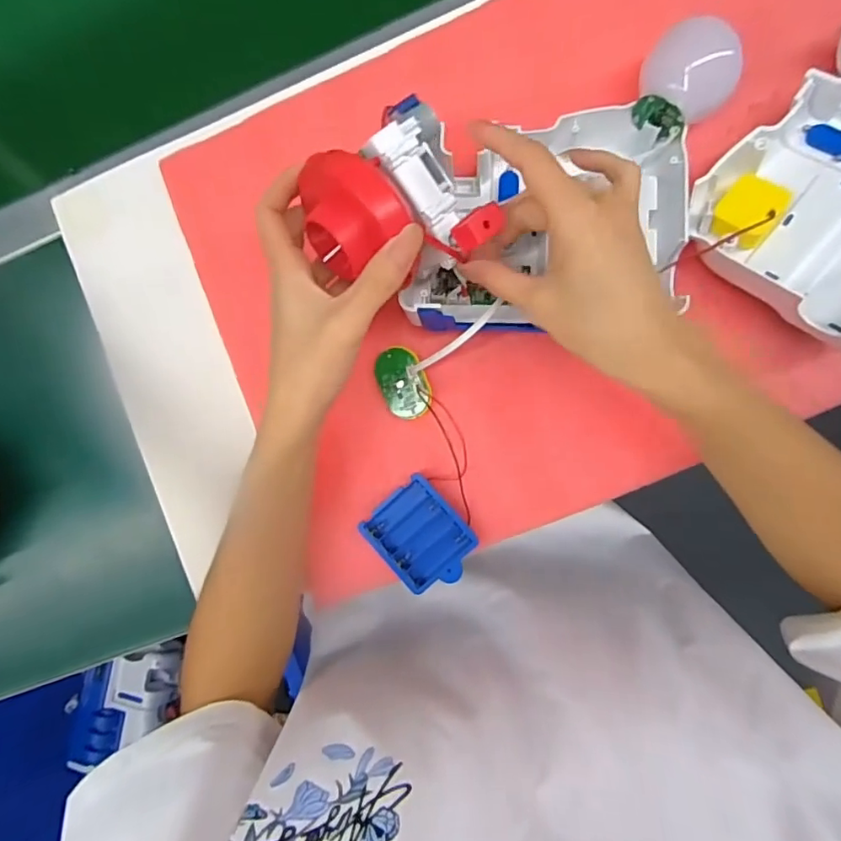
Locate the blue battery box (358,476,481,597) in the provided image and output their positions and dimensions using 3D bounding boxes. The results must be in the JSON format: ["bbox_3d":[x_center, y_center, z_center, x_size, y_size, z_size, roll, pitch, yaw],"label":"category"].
[{"bbox_3d":[0.001,0.087,0.414,0.065,0.021,0.074,-40,84,6],"label":"blue battery box"}]

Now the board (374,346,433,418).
[{"bbox_3d":[-0.013,-0.027,0.403,0.036,0.012,0.054,-12,101,13],"label":"board"}]

